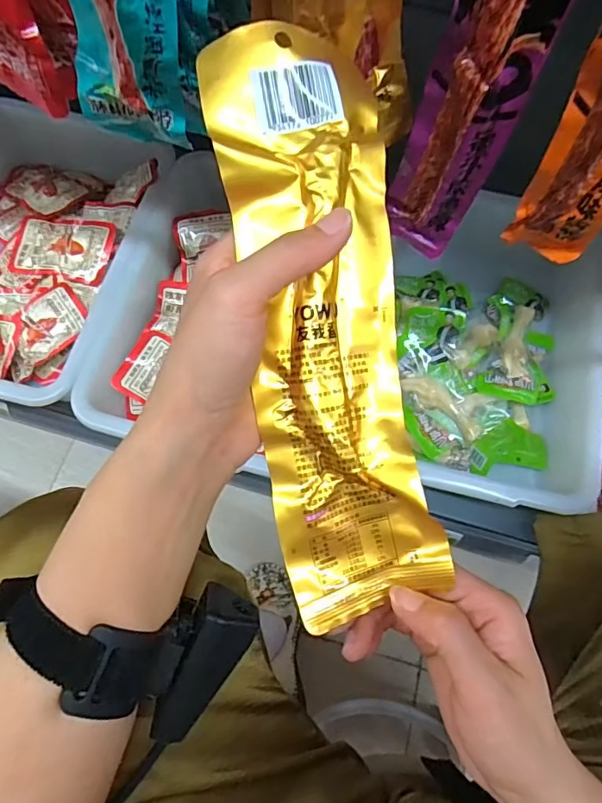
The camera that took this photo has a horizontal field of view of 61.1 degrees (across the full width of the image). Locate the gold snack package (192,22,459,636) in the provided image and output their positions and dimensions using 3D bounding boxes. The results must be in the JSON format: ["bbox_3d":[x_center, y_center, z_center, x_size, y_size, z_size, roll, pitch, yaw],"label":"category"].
[{"bbox_3d":[0.013,-0.028,0.228,0.072,0.017,0.258,-10,97,-6],"label":"gold snack package"}]

